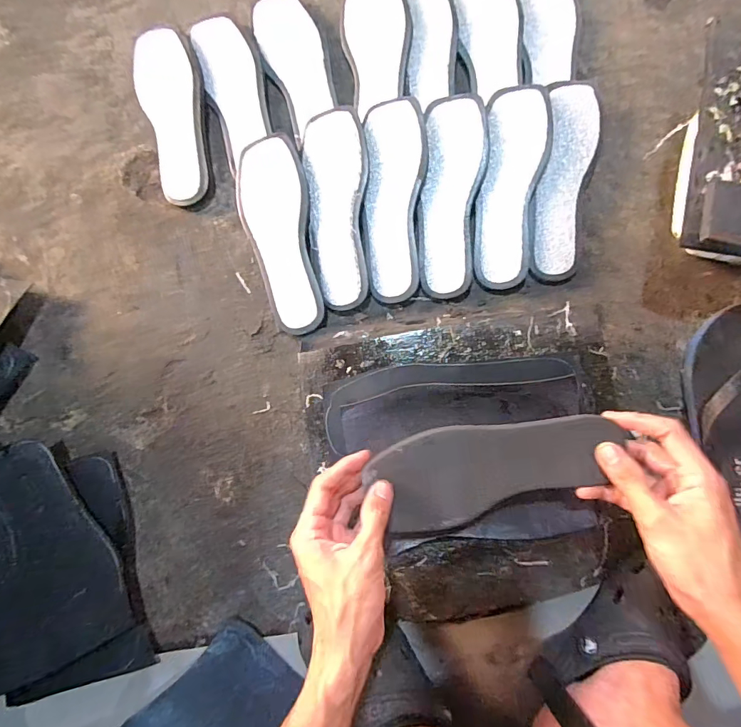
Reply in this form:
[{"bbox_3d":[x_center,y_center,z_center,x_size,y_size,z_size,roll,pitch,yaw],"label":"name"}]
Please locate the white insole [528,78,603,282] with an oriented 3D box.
[{"bbox_3d":[0.230,-0.219,0.483,0.065,0.024,0.233,8,88,3],"label":"white insole"}]

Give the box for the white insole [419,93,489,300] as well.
[{"bbox_3d":[0.097,-0.196,0.481,0.071,0.030,0.228,3,88,3],"label":"white insole"}]

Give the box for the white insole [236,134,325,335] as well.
[{"bbox_3d":[-0.112,-0.151,0.489,0.083,0.009,0.227,-7,94,8],"label":"white insole"}]

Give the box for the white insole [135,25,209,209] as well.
[{"bbox_3d":[-0.246,-0.314,0.512,0.084,0.023,0.220,-17,87,2],"label":"white insole"}]

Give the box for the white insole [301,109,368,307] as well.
[{"bbox_3d":[-0.037,-0.183,0.487,0.074,0.030,0.229,-6,87,2],"label":"white insole"}]

